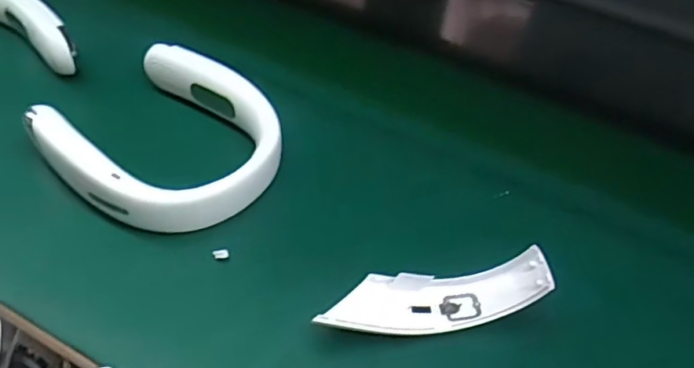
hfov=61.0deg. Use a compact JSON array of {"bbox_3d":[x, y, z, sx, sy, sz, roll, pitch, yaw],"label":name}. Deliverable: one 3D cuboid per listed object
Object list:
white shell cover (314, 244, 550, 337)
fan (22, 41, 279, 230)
[{"bbox_3d":[0.064,0.089,0.458,0.179,0.059,0.054,-1,46,-8],"label":"white shell cover"},{"bbox_3d":[-0.169,-0.040,0.555,0.202,0.057,0.184,29,49,20],"label":"fan"}]

